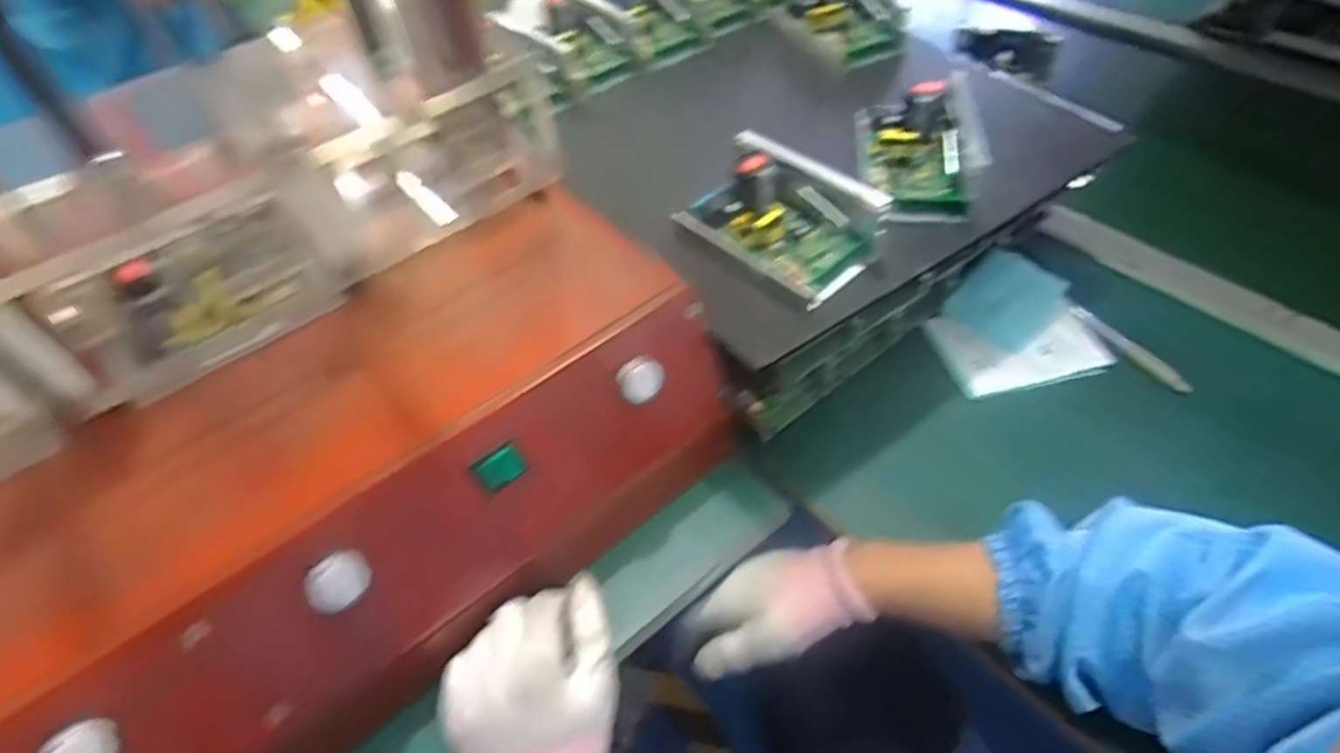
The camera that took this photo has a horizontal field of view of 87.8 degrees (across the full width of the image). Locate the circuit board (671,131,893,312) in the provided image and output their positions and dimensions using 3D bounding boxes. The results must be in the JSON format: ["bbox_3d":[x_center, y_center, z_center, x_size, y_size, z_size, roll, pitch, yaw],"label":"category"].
[{"bbox_3d":[0.075,-0.116,0.498,0.080,0.055,0.128,-36,56,-23],"label":"circuit board"}]

